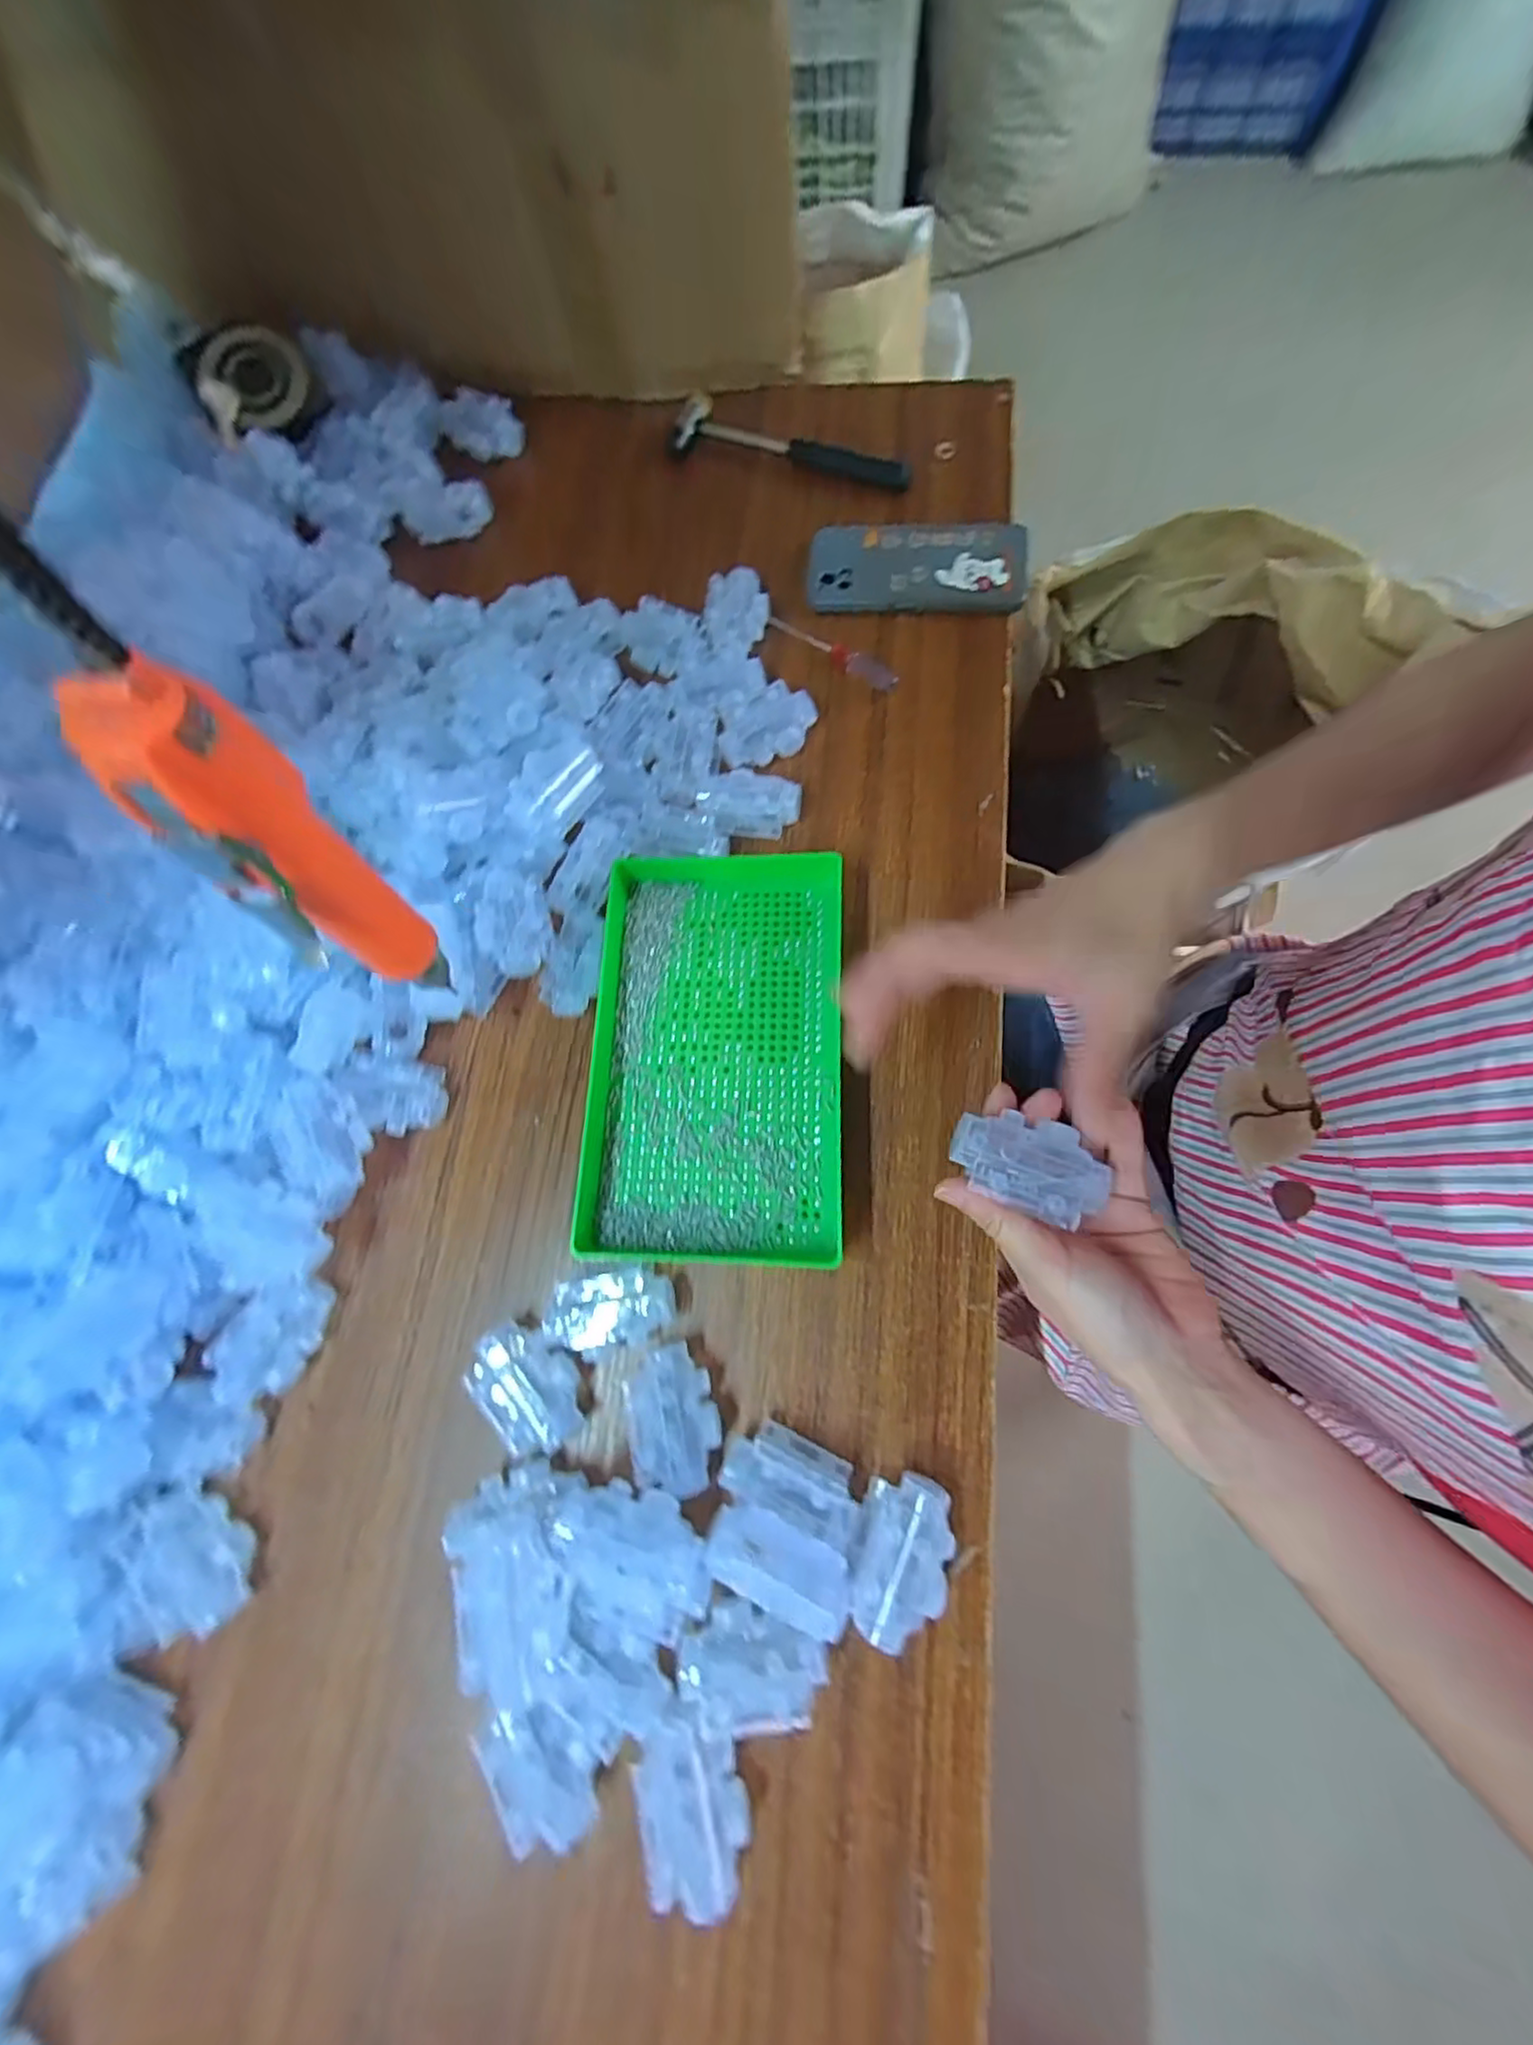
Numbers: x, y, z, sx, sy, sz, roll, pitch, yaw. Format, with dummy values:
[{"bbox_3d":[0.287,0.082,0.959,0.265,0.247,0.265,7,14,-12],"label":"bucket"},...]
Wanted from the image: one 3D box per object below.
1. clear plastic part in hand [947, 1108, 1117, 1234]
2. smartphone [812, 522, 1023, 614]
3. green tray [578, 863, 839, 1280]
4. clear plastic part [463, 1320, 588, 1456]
[{"bbox_3d":[0.124,0.067,0.317,0.067,0.015,0.040,14,75,5],"label":"clear plastic part in hand"},{"bbox_3d":[0.114,-0.350,0.514,0.162,0.009,0.076,4,83,10],"label":"smartphone"},{"bbox_3d":[-0.031,0.015,0.409,0.153,0.031,0.242,1,74,5],"label":"green tray"},{"bbox_3d":[-0.130,0.201,0.372,0.069,0.029,0.042,40,81,15],"label":"clear plastic part"}]

